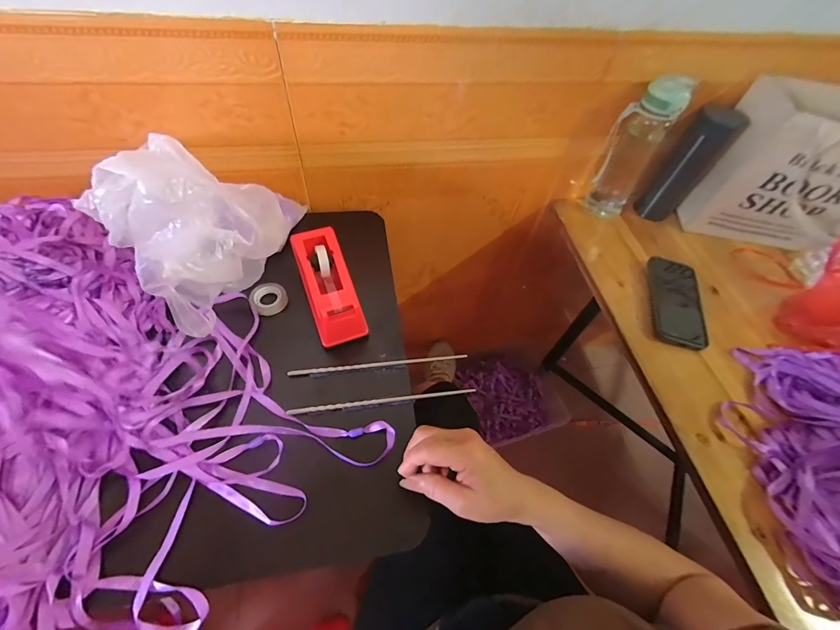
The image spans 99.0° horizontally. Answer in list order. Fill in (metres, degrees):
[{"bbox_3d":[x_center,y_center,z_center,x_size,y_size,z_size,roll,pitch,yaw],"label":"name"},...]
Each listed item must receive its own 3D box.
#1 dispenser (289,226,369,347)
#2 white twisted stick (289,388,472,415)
[{"bbox_3d":[-0.120,-0.039,0.477,0.062,0.071,0.156,-18,60,-16],"label":"dispenser"},{"bbox_3d":[-0.041,0.101,0.425,0.220,0.005,0.008,-5,57,-8],"label":"white twisted stick"}]

